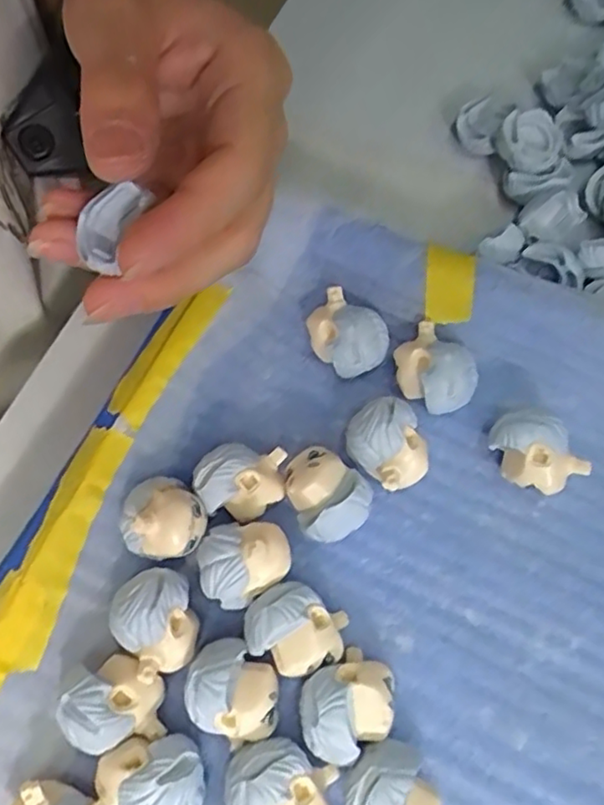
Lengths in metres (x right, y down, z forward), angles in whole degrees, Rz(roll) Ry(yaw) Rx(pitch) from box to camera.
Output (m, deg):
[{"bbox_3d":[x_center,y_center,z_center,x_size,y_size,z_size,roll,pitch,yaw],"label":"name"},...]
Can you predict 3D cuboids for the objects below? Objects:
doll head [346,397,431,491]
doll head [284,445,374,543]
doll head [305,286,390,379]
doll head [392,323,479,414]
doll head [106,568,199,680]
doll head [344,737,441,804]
[{"bbox_3d":[0.027,0.015,0.200,0.021,0.023,0.026,-28,69,-9],"label":"doll head"},{"bbox_3d":[0.007,0.029,0.196,0.022,0.022,0.027,-33,70,-11],"label":"doll head"},{"bbox_3d":[0.015,-0.022,0.216,0.021,0.026,0.028,-37,71,-13],"label":"doll head"},{"bbox_3d":[0.044,-0.010,0.211,0.025,0.021,0.028,2,67,3],"label":"doll head"},{"bbox_3d":[-0.041,0.063,0.181,0.023,0.017,0.025,-36,71,-12],"label":"doll head"},{"bbox_3d":[0.023,0.104,0.166,0.022,0.024,0.027,-22,68,-7],"label":"doll head"}]

